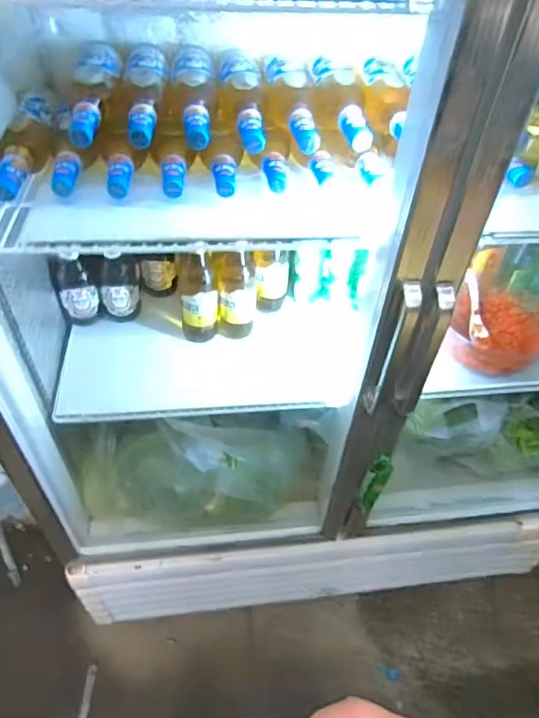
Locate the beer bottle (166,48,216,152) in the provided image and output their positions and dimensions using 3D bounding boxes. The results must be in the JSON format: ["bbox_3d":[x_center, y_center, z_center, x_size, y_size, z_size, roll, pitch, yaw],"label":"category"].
[{"bbox_3d":[-0.112,-0.379,0.722,0.070,0.055,0.251,-2,46,-5],"label":"beer bottle"}]

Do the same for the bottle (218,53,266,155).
[{"bbox_3d":[-0.040,-0.370,0.726,0.066,0.067,0.246,-2,46,-5],"label":"bottle"}]

